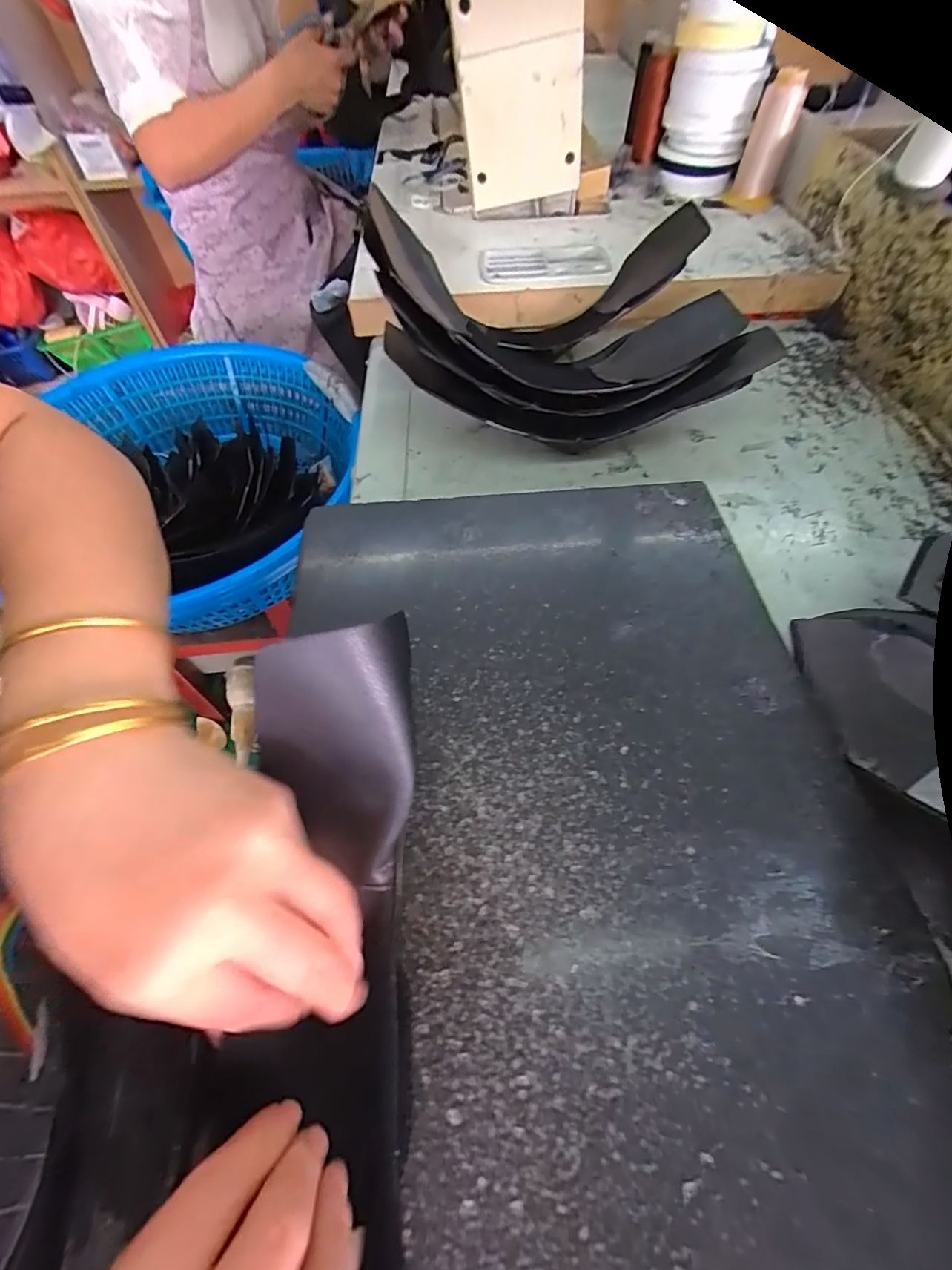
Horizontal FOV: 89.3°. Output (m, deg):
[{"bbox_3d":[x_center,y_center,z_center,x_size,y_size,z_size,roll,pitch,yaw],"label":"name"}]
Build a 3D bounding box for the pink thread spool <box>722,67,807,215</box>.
[{"bbox_3d":[0.356,-0.599,0.590,0.052,0.119,0.053,20,60,14],"label":"pink thread spool"}]

